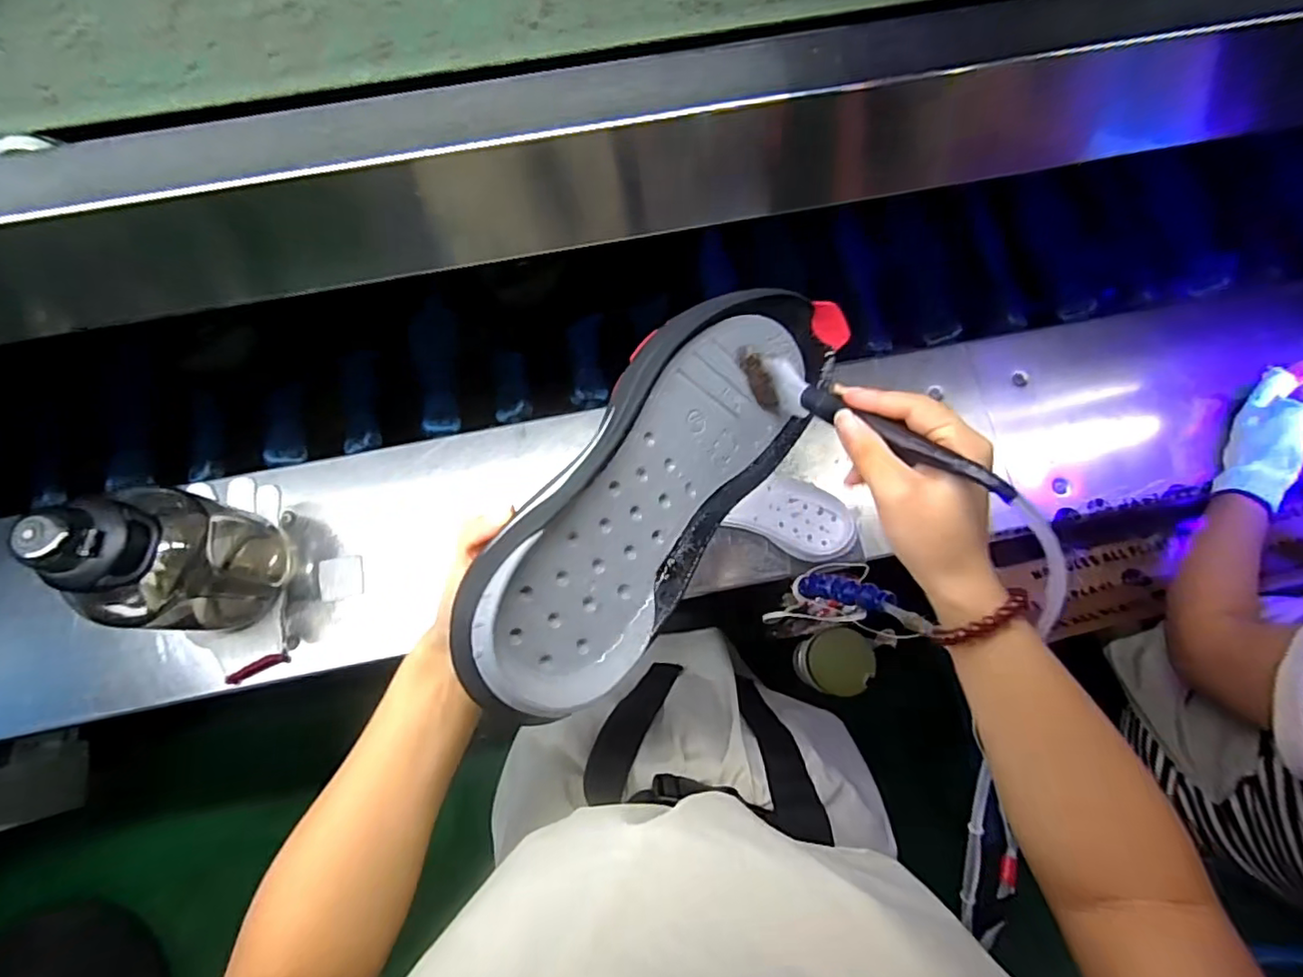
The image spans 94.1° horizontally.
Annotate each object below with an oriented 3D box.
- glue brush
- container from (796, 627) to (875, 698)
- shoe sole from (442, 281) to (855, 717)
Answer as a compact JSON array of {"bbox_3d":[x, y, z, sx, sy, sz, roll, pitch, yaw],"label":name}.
[{"bbox_3d":[0.112,-0.036,0.325,0.017,0.039,0.163,-46,47,-8],"label":"glue brush"},{"bbox_3d":[0.199,0.192,0.655,0.080,0.051,0.071,1,60,-2],"label":"container"},{"bbox_3d":[0.012,-0.013,0.337,0.298,0.040,0.104,-51,117,-23],"label":"shoe sole"}]

